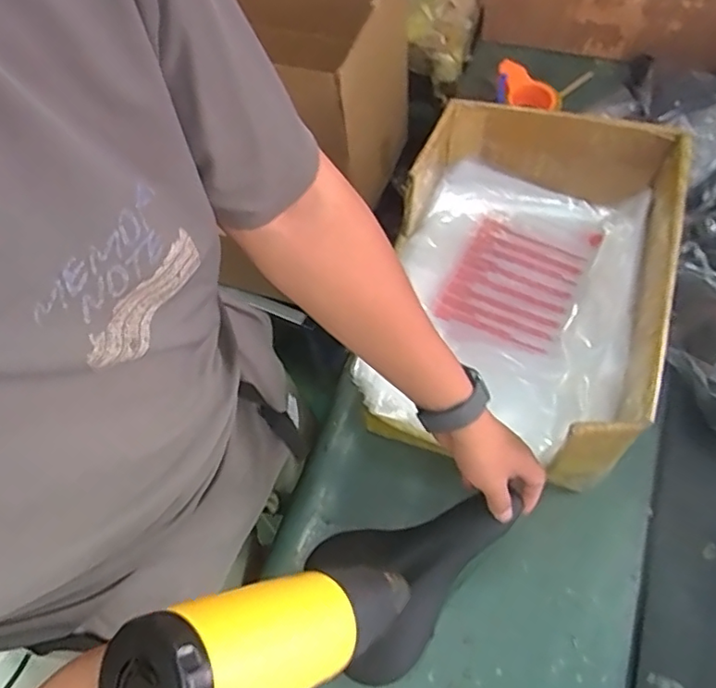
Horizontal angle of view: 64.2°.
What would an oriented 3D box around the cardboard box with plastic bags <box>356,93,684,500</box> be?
[{"bbox_3d":[0.197,-0.076,0.719,0.307,0.186,0.423,15,64,14],"label":"cardboard box with plastic bags"}]

